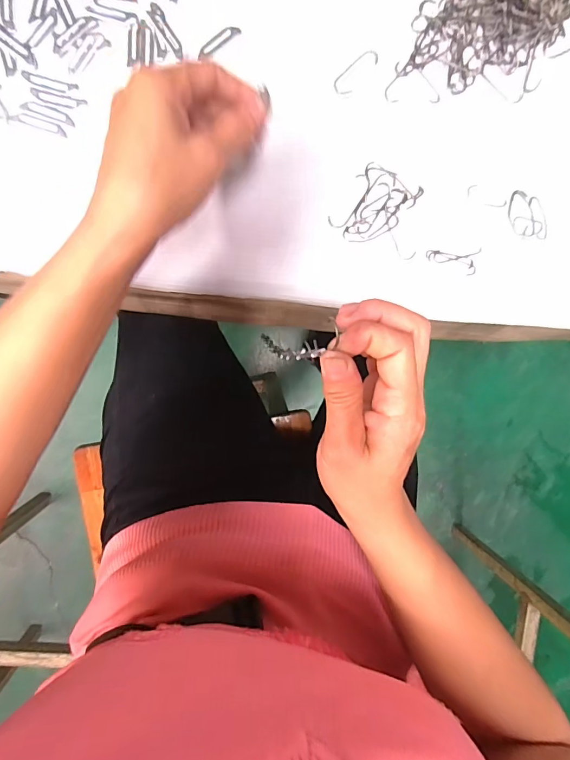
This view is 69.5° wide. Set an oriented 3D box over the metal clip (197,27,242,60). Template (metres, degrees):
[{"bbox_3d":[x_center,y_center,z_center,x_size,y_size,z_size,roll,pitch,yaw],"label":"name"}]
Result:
[{"bbox_3d":[-0.050,-0.258,0.313,0.038,0.004,0.010,-43,99,-1],"label":"metal clip"}]

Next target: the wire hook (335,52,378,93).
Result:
[{"bbox_3d":[0.057,-0.246,0.328,0.015,0.004,0.042,41,90,-9],"label":"wire hook"}]

